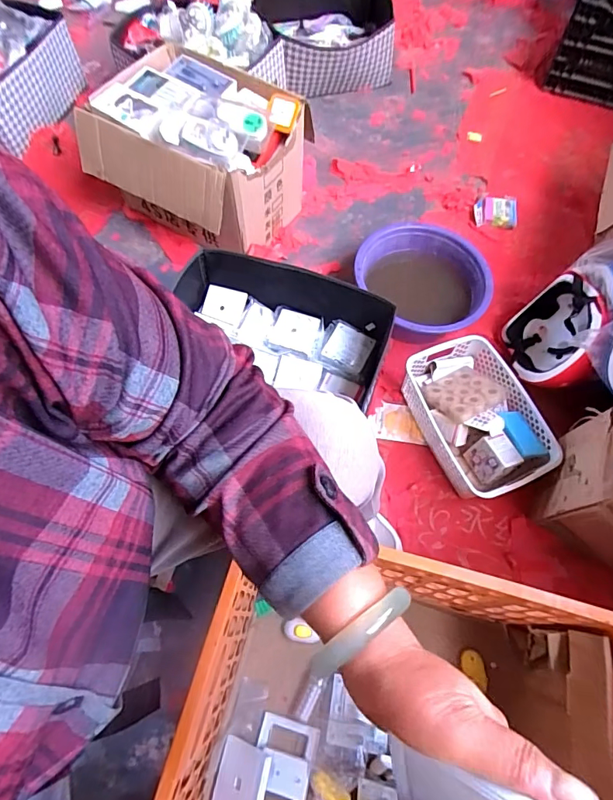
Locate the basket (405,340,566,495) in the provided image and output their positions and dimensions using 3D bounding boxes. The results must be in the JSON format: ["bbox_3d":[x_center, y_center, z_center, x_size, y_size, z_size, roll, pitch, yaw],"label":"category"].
[{"bbox_3d":[0.328,0.032,0.848,0.206,0.095,0.301,-18,66,-10],"label":"basket"}]

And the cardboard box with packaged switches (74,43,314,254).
[{"bbox_3d":[-0.249,-0.571,1.025,0.413,0.272,0.353,27,67,11],"label":"cardboard box with packaged switches"}]

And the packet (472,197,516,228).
[{"bbox_3d":[0.499,-0.497,1.154,0.106,0.009,0.090,5,78,9],"label":"packet"}]

